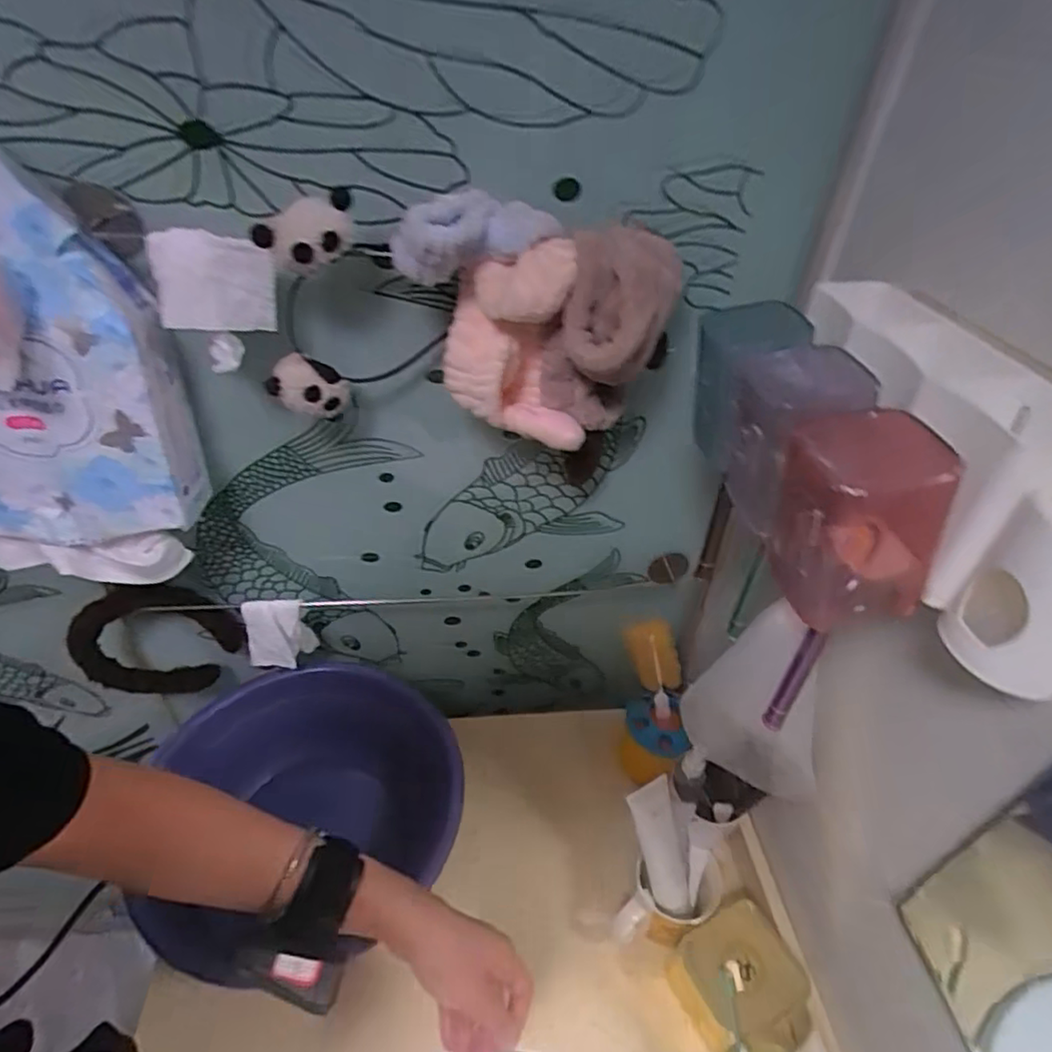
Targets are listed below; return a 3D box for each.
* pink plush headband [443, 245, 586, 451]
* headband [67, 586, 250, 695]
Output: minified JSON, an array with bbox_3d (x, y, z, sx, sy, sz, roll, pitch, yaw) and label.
[{"bbox_3d":[-0.008,-0.142,0.502,0.104,0.145,0.073,-9,41,-16],"label":"pink plush headband"},{"bbox_3d":[-0.426,0.132,0.735,0.173,0.162,0.037,-13,42,-19],"label":"headband"}]

